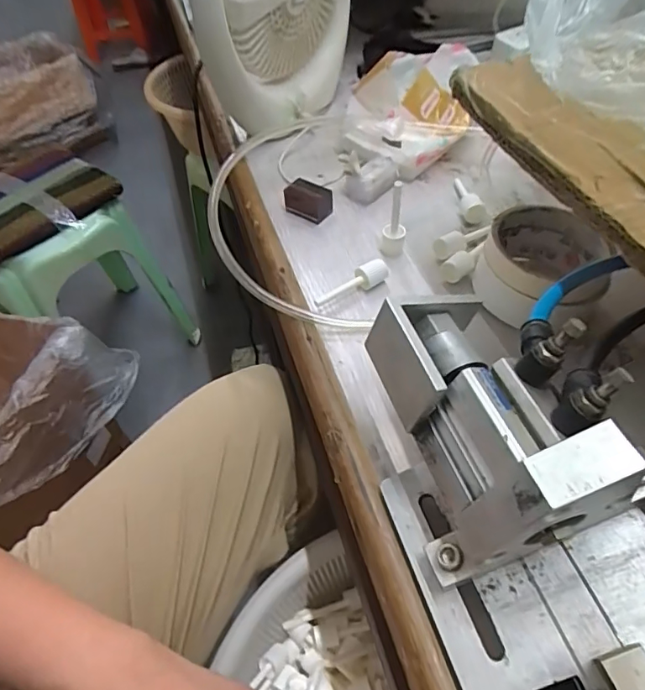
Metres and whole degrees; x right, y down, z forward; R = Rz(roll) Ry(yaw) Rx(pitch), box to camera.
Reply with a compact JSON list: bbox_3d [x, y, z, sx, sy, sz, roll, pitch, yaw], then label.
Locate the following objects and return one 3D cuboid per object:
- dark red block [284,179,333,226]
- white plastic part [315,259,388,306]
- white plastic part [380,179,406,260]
[{"bbox_3d":[-0.014,-0.132,0.447,0.042,0.025,0.024,32,61,26],"label":"dark red block"},{"bbox_3d":[0.021,-0.048,0.379,0.063,0.013,0.017,-22,53,-13],"label":"white plastic part"},{"bbox_3d":[0.056,-0.099,0.388,0.020,0.062,0.016,0,52,5],"label":"white plastic part"}]

